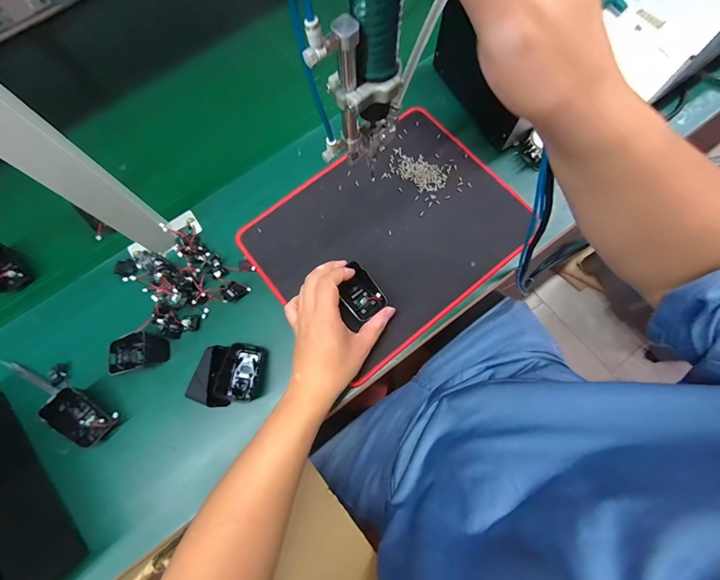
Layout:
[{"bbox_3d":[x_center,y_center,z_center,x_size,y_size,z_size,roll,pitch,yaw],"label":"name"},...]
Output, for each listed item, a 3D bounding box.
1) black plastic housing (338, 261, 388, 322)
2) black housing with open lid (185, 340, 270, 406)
[{"bbox_3d":[0.000,0.003,0.427,0.047,0.024,0.062,-37,78,-9],"label":"black plastic housing"},{"bbox_3d":[-0.157,0.100,0.419,0.072,0.045,0.074,9,75,3],"label":"black housing with open lid"}]

